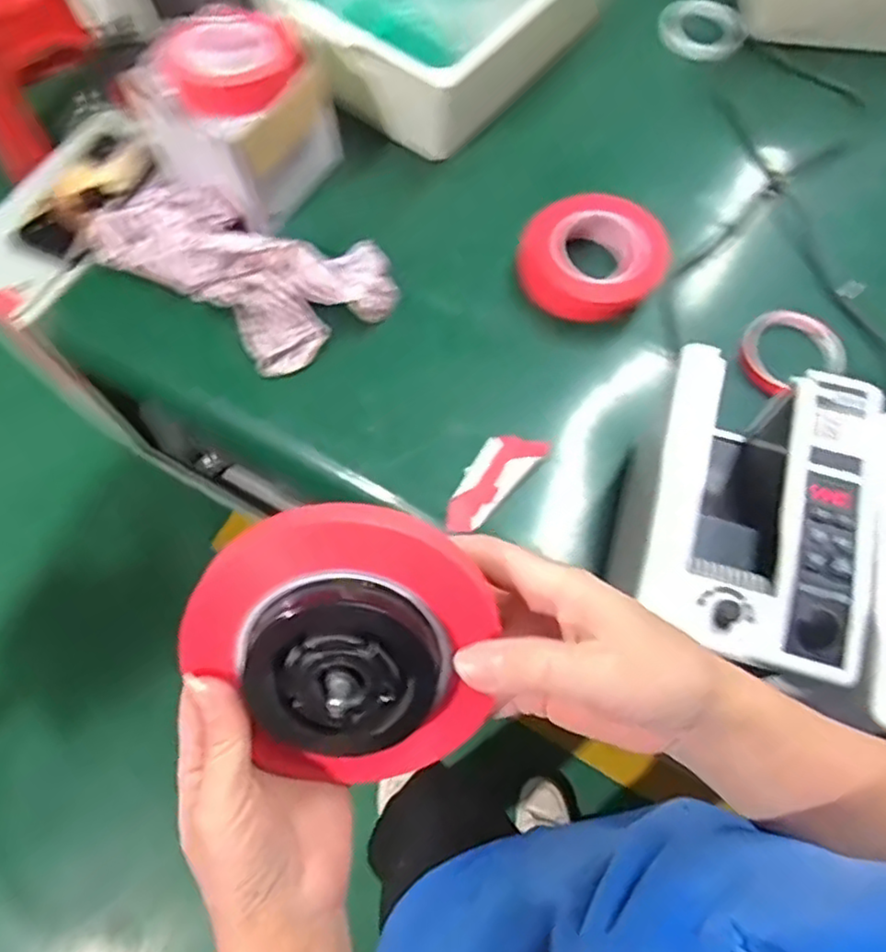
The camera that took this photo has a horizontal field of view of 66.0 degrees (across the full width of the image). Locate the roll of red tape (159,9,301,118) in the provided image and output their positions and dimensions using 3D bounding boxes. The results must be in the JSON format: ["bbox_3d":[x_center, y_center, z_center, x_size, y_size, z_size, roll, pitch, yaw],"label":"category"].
[{"bbox_3d":[-0.189,-0.374,0.613,0.097,0.031,0.110,31,72,10],"label":"roll of red tape"}]

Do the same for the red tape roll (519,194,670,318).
[{"bbox_3d":[0.141,-0.207,0.639,0.129,0.048,0.119,0,70,-1],"label":"red tape roll"}]

